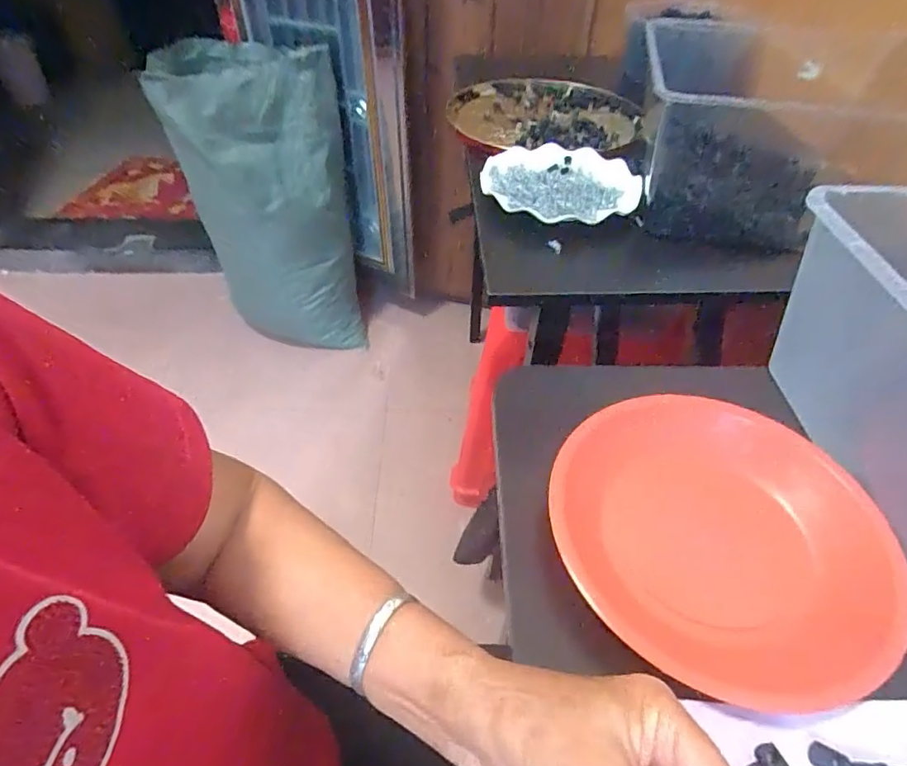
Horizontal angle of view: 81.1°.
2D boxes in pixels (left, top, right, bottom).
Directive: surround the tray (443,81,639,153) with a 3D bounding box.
[{"bbox_3d":[0.140,-0.427,0.844,0.296,0.035,0.287,1,46,0],"label":"tray"}]

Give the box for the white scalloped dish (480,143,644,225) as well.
[{"bbox_3d":[0.127,-0.241,0.630,0.182,0.024,0.174,1,46,-1],"label":"white scalloped dish"}]

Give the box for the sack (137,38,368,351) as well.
[{"bbox_3d":[-0.455,-0.451,1.387,0.366,0.698,0.290,-1,46,-2],"label":"sack"}]

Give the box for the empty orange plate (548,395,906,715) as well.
[{"bbox_3d":[0.156,0.090,0.325,0.186,0.030,0.189,0,47,0],"label":"empty orange plate"}]

